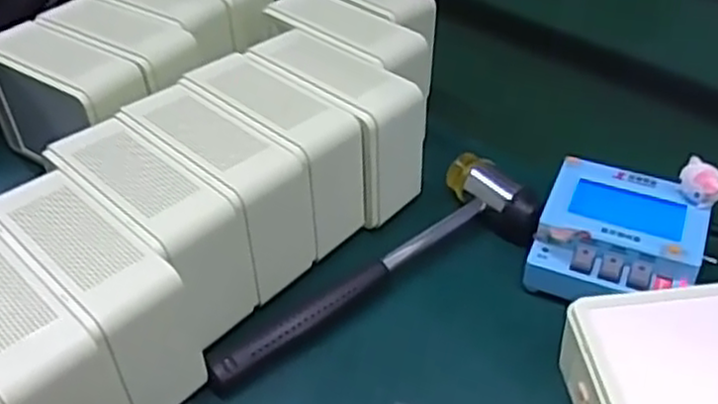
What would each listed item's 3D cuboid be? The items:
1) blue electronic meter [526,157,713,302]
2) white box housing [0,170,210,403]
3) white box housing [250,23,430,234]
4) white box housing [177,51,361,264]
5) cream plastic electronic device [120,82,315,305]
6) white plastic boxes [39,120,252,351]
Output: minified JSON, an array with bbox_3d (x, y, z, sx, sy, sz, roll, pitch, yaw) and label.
[{"bbox_3d":[0.174,0.028,0.498,0.103,0.049,0.100,15,44,19],"label":"blue electronic meter"},{"bbox_3d":[-0.156,0.058,0.449,0.130,0.104,0.052,31,51,32],"label":"white box housing"},{"bbox_3d":[-0.019,-0.059,0.558,0.138,0.096,0.063,31,51,32],"label":"white box housing"},{"bbox_3d":[-0.061,-0.039,0.538,0.136,0.099,0.057,31,51,32],"label":"white box housing"},{"bbox_3d":[-0.097,-0.012,0.510,0.135,0.098,0.058,29,50,31],"label":"cream plastic electronic device"},{"bbox_3d":[-0.131,0.017,0.477,0.139,0.088,0.052,31,51,32],"label":"white plastic boxes"}]

